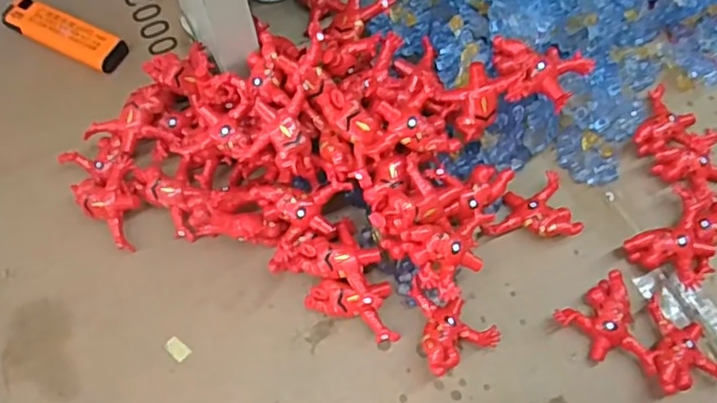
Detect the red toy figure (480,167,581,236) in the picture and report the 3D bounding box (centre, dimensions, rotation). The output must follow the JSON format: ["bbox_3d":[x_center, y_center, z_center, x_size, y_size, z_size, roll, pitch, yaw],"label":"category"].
[{"bbox_3d":[0.089,0.008,0.338,0.046,0.016,0.036,-20,68,-7],"label":"red toy figure"}]

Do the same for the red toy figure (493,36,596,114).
[{"bbox_3d":[0.092,-0.063,0.316,0.047,0.015,0.036,1,65,1],"label":"red toy figure"}]

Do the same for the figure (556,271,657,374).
[{"bbox_3d":[0.124,0.064,0.312,0.036,0.016,0.046,-32,70,-12],"label":"figure"}]

